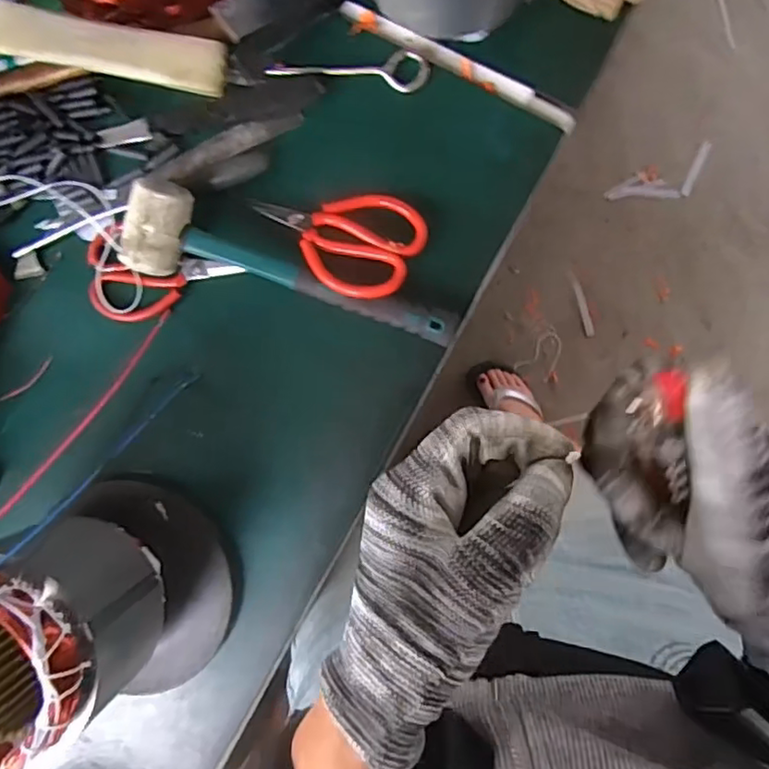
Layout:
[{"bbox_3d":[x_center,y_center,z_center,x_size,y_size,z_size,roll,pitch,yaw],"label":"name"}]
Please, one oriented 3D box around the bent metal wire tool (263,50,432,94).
[{"bbox_3d":[-0.031,-0.262,0.512,0.137,0.014,0.028,2,95,7],"label":"bent metal wire tool"}]

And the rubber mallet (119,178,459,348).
[{"bbox_3d":[-0.074,-0.098,0.505,0.277,0.057,0.071,16,95,6],"label":"rubber mallet"}]

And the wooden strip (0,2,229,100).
[{"bbox_3d":[-0.305,-0.279,0.474,0.349,0.028,0.039,6,96,-10],"label":"wooden strip"}]

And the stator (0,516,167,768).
[{"bbox_3d":[-0.262,0.192,0.474,0.140,0.170,0.135,0,93,7],"label":"stator"}]

